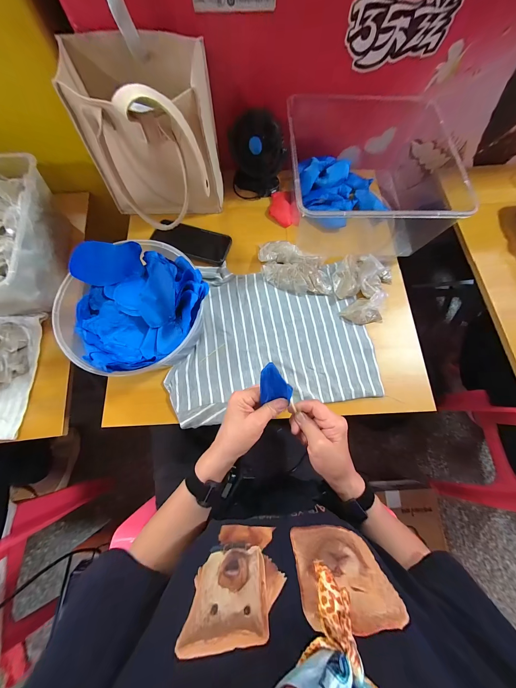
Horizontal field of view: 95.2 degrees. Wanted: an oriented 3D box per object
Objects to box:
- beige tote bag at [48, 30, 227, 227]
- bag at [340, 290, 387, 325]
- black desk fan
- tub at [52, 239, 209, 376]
[{"bbox_3d":[-0.191,-0.343,0.422,0.219,0.217,0.221,5,73,0],"label":"beige tote bag"},{"bbox_3d":[0.209,-0.070,0.457,0.085,0.039,0.056,-3,74,-3],"label":"bag"},{"bbox_3d":[-0.004,-0.402,0.503,0.114,0.137,0.068,2,73,-2],"label":"black desk fan"},{"bbox_3d":[-0.196,-0.052,0.398,0.210,0.117,0.215,1,73,-2],"label":"tub"}]

